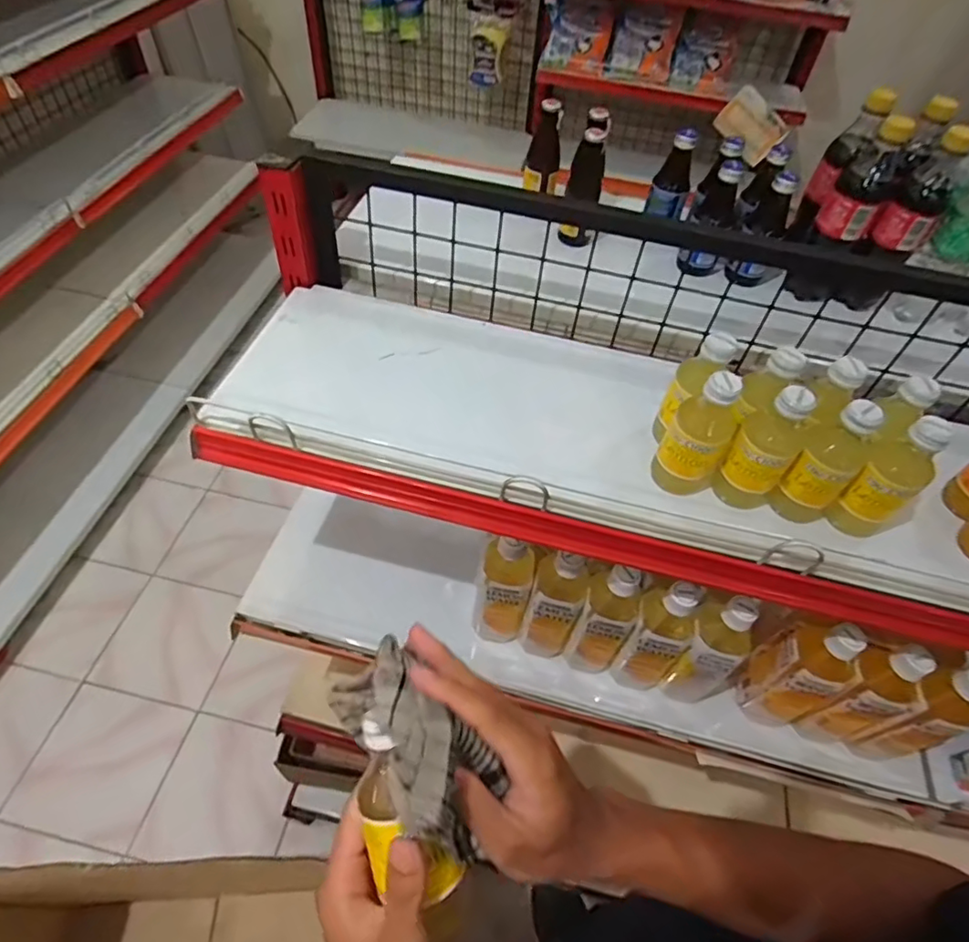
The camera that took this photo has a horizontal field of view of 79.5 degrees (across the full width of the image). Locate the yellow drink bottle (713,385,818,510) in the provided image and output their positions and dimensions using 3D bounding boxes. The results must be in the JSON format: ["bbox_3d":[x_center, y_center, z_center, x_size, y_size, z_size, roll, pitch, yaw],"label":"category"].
[{"bbox_3d":[0.252,-0.020,0.520,0.052,0.136,0.064,37,58,21],"label":"yellow drink bottle"}]

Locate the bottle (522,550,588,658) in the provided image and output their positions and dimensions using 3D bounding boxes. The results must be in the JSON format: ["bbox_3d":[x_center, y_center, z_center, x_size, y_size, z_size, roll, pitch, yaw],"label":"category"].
[{"bbox_3d":[0.085,0.156,0.696,0.059,0.202,0.059,3,52,-3],"label":"bottle"}]

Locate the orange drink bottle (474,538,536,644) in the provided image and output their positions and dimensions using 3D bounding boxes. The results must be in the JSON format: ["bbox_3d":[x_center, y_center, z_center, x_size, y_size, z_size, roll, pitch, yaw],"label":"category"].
[{"bbox_3d":[0.023,0.145,0.698,0.065,0.187,0.055,7,52,0],"label":"orange drink bottle"}]

